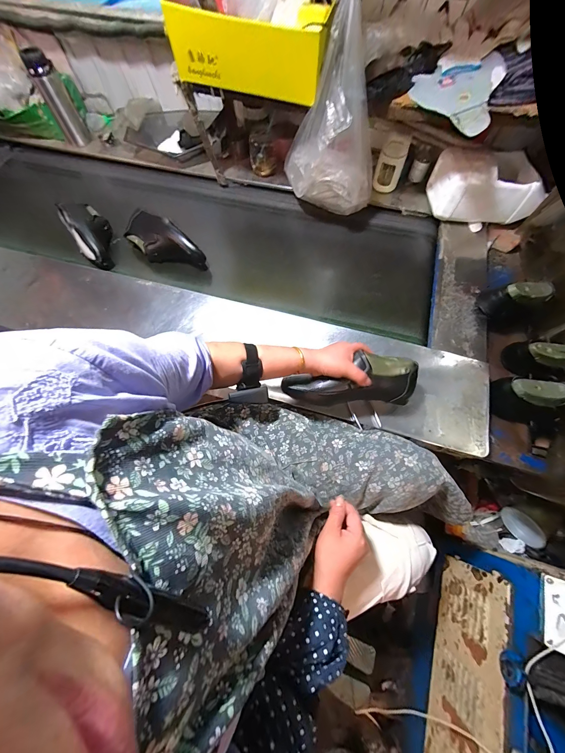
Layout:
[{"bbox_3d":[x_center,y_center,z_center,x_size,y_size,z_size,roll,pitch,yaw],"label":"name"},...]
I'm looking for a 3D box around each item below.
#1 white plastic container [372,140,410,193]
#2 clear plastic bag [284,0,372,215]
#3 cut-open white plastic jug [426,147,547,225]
[{"bbox_3d":[0.323,-0.633,0.853,0.075,0.146,0.035,15,69,8],"label":"white plastic container"},{"bbox_3d":[0.128,-0.599,0.684,0.237,0.354,0.195,1,68,2],"label":"clear plastic bag"},{"bbox_3d":[0.574,-0.547,0.816,0.254,0.142,0.161,1,68,2],"label":"cut-open white plastic jug"}]

